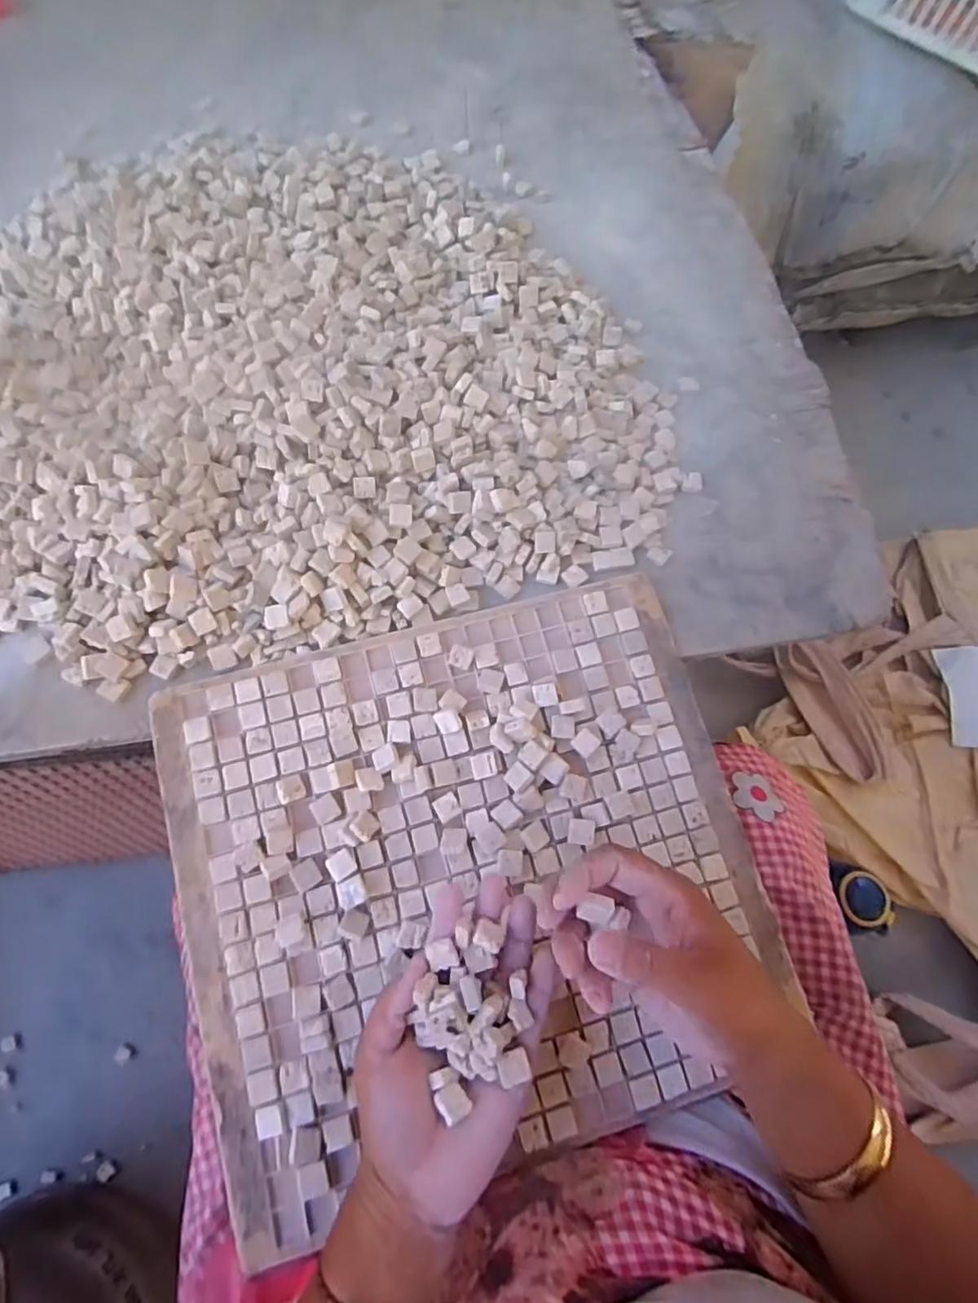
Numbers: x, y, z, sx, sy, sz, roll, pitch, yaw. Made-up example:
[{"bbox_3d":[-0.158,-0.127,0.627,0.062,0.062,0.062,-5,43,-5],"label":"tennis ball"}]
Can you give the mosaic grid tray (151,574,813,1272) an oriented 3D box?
[{"bbox_3d":[-0.009,0.133,0.400,0.344,0.025,0.321,-16,76,-4],"label":"mosaic grid tray"}]

